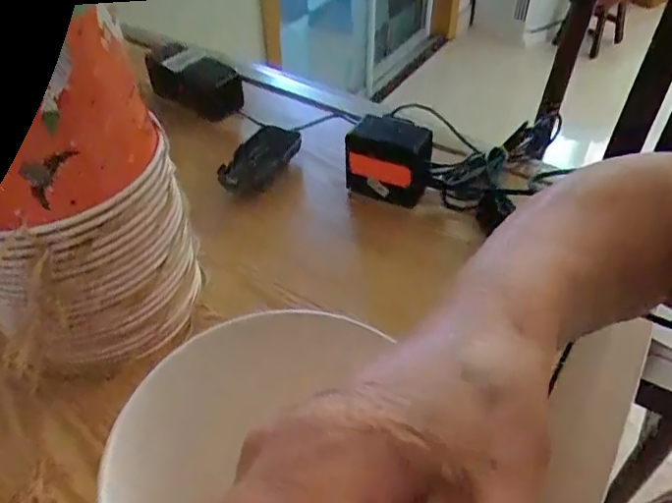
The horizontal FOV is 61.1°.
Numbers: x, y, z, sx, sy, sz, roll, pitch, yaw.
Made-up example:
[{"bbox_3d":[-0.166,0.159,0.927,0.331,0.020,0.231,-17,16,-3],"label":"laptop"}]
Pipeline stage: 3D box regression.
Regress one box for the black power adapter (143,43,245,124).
[{"bbox_3d":[-0.190,-0.219,0.737,0.147,0.061,0.039,22,48,22],"label":"black power adapter"}]

